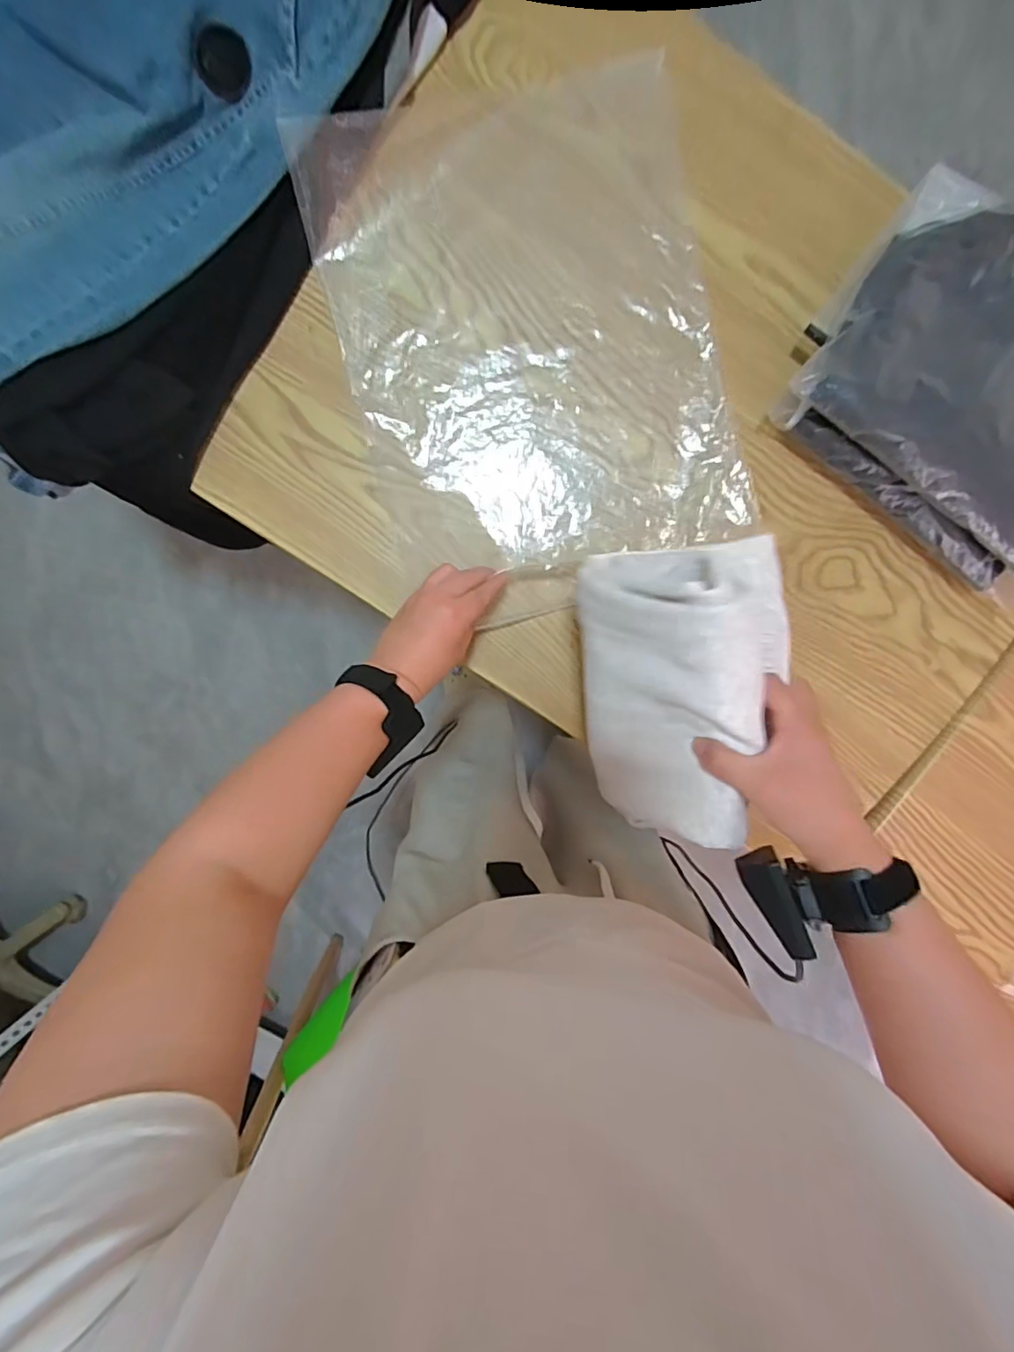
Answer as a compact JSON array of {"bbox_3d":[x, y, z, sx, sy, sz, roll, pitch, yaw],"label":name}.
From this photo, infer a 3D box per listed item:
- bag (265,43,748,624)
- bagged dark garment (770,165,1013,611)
[{"bbox_3d":[0.026,-0.293,0.513,0.335,0.028,0.442,-12,97,0],"label":"bag"},{"bbox_3d":[0.426,-0.247,0.495,0.310,0.082,0.237,34,95,-5],"label":"bagged dark garment"}]

